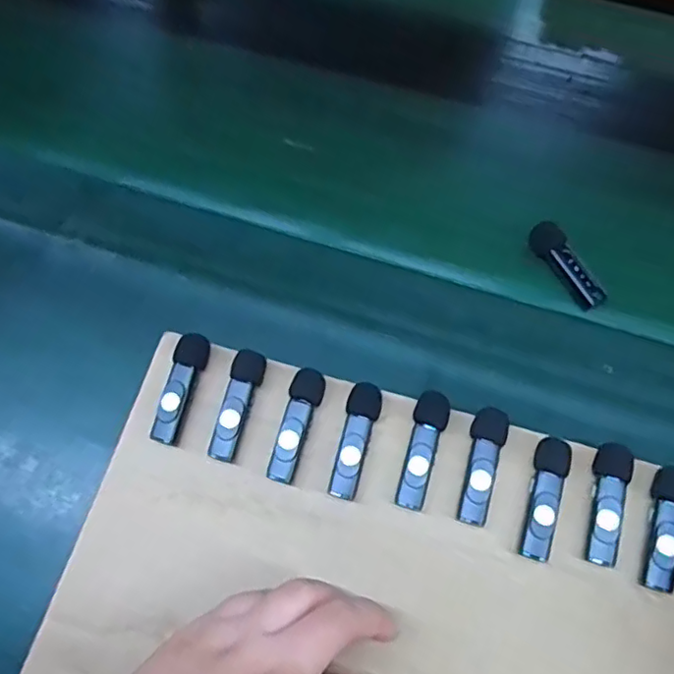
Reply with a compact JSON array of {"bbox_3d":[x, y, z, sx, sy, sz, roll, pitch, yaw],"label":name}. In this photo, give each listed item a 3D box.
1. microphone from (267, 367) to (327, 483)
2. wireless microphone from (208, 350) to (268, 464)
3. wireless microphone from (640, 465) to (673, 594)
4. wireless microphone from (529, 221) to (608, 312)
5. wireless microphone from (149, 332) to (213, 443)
[{"bbox_3d":[-0.023,0.050,0.342,0.018,0.018,0.063,19,65,8],"label":"microphone"},{"bbox_3d":[-0.056,0.038,0.343,0.017,0.012,0.063,12,65,5],"label":"wireless microphone"},{"bbox_3d":[0.175,0.102,0.322,0.020,0.018,0.063,18,65,7],"label":"wireless microphone"},{"bbox_3d":[0.149,-0.047,0.394,0.017,0.017,0.064,-24,67,-12],"label":"wireless microphone"},{"bbox_3d":[-0.091,0.030,0.348,0.019,0.014,0.063,17,65,7],"label":"wireless microphone"}]

